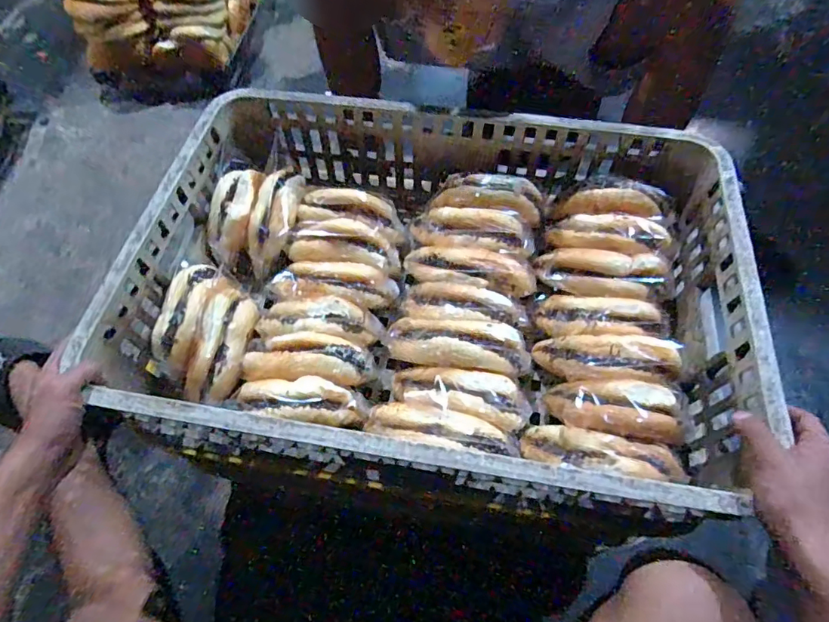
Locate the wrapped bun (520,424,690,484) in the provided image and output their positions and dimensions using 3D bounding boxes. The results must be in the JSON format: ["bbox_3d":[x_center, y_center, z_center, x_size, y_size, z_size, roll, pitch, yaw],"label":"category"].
[{"bbox_3d":[0.172,0.134,0.457,0.145,0.046,0.042,4,59,24],"label":"wrapped bun"}]

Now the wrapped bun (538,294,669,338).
[{"bbox_3d":[0.208,0.011,0.546,0.136,0.041,0.057,2,61,2],"label":"wrapped bun"}]

